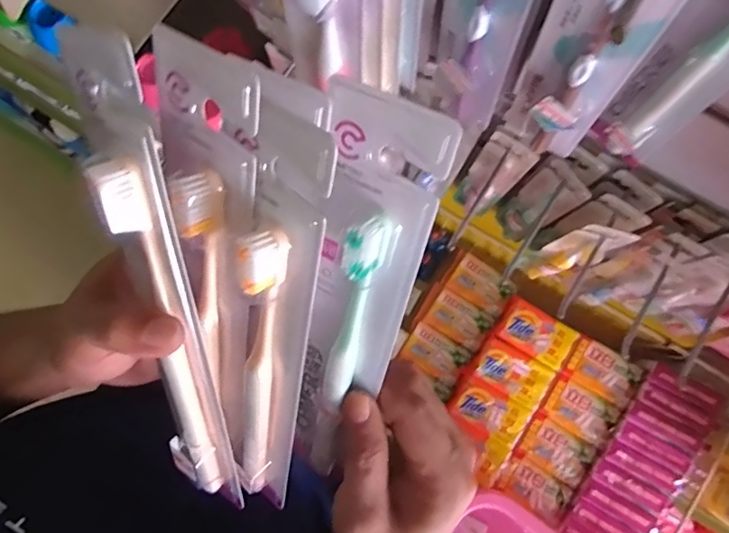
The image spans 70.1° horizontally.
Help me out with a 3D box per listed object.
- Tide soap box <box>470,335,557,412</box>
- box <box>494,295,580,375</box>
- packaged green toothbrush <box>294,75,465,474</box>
[{"bbox_3d":[0.232,0.169,0.817,0.113,0.029,0.070,30,81,6],"label":"Tide soap box"},{"bbox_3d":[0.273,0.108,0.828,0.114,0.029,0.073,34,81,7],"label":"box"},{"bbox_3d":[-0.009,0.029,0.237,0.046,0.214,0.022,18,39,4],"label":"packaged green toothbrush"}]

